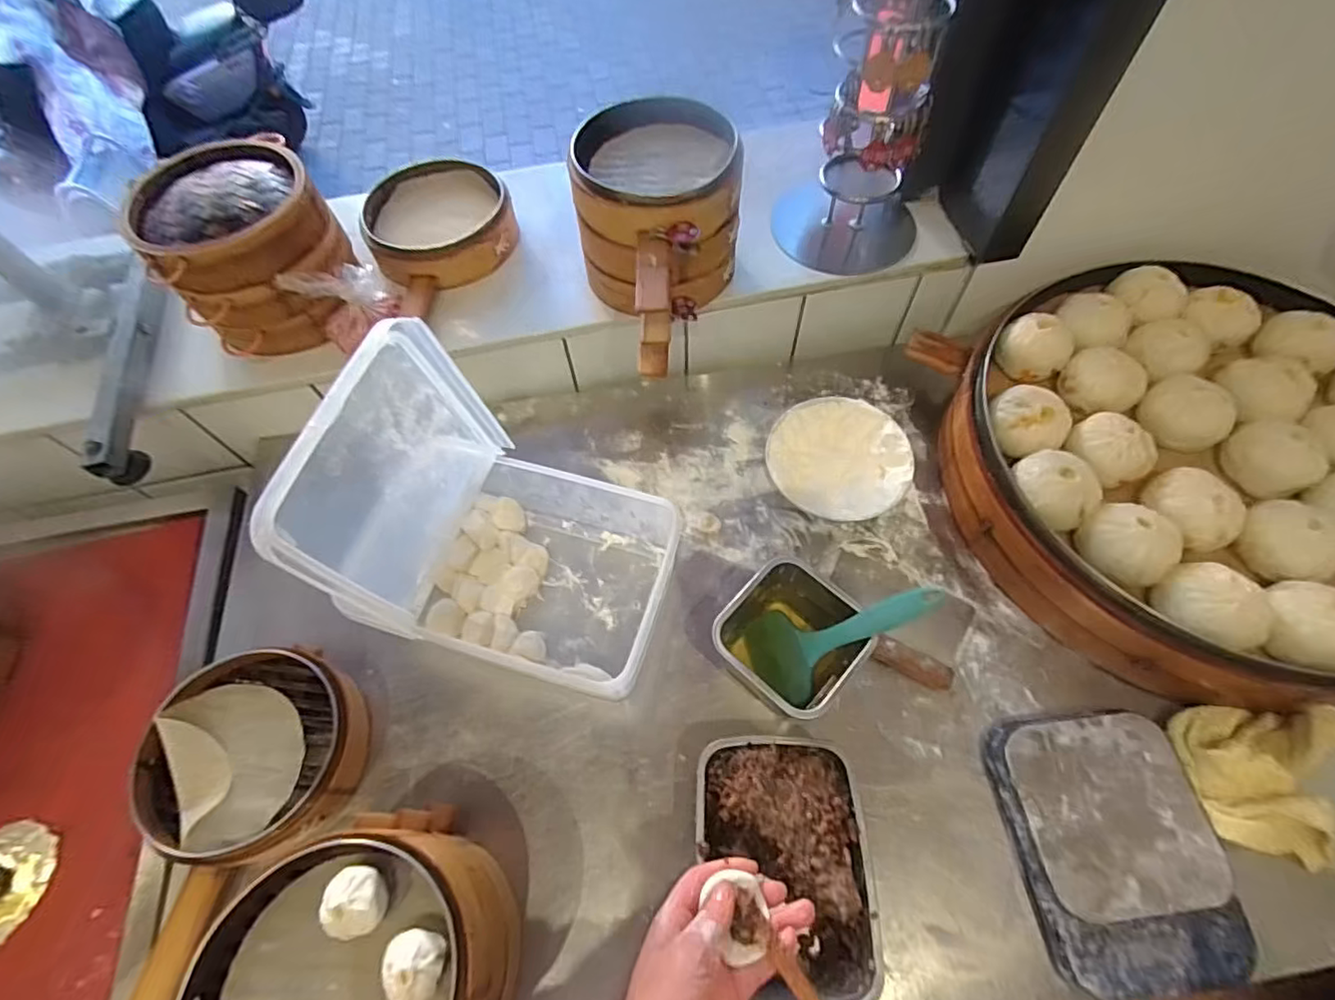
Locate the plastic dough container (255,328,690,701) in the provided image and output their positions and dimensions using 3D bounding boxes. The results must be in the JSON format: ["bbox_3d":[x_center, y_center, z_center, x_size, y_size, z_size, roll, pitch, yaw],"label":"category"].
[{"bbox_3d":[-0.147,0.029,0.522,0.280,0.309,0.196,14,63,10],"label":"plastic dough container"}]

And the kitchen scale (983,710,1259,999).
[{"bbox_3d":[0.381,0.293,0.513,0.160,0.035,0.202,-5,61,0],"label":"kitchen scale"}]

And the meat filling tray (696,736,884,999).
[{"bbox_3d":[0.093,0.300,0.500,0.131,0.077,0.181,-2,61,2],"label":"meat filling tray"}]

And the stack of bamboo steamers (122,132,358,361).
[{"bbox_3d":[-0.461,-0.280,0.674,0.175,0.137,0.185,-26,63,-11],"label":"stack of bamboo steamers"}]

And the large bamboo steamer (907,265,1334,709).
[{"bbox_3d":[0.563,-0.042,0.640,0.479,0.117,0.461,-1,61,2],"label":"large bamboo steamer"}]

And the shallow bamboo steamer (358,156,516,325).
[{"bbox_3d":[-0.285,-0.345,0.756,0.181,0.045,0.192,-27,64,-12],"label":"shallow bamboo steamer"}]

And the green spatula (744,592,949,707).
[{"bbox_3d":[0.156,0.127,0.543,0.023,0.194,0.086,21,53,-38],"label":"green spatula"}]

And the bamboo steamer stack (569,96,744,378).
[{"bbox_3d":[-0.009,-0.285,0.659,0.176,0.134,0.268,-6,61,-1],"label":"bamboo steamer stack"}]

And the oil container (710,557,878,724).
[{"bbox_3d":[0.116,0.139,0.572,0.122,0.099,0.114,38,69,20],"label":"oil container"}]

